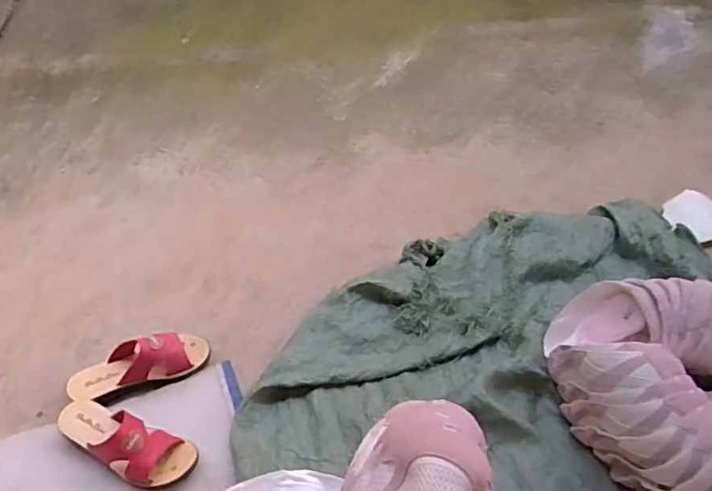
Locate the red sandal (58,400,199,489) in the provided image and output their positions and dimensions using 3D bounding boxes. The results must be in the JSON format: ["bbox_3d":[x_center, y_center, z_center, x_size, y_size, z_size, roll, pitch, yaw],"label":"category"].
[{"bbox_3d":[-0.359,0.300,0.963,0.228,0.072,0.090,16,47,15],"label":"red sandal"}]

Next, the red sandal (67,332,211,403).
[{"bbox_3d":[-0.366,0.200,1.064,0.228,0.070,0.081,-20,48,-19],"label":"red sandal"}]

